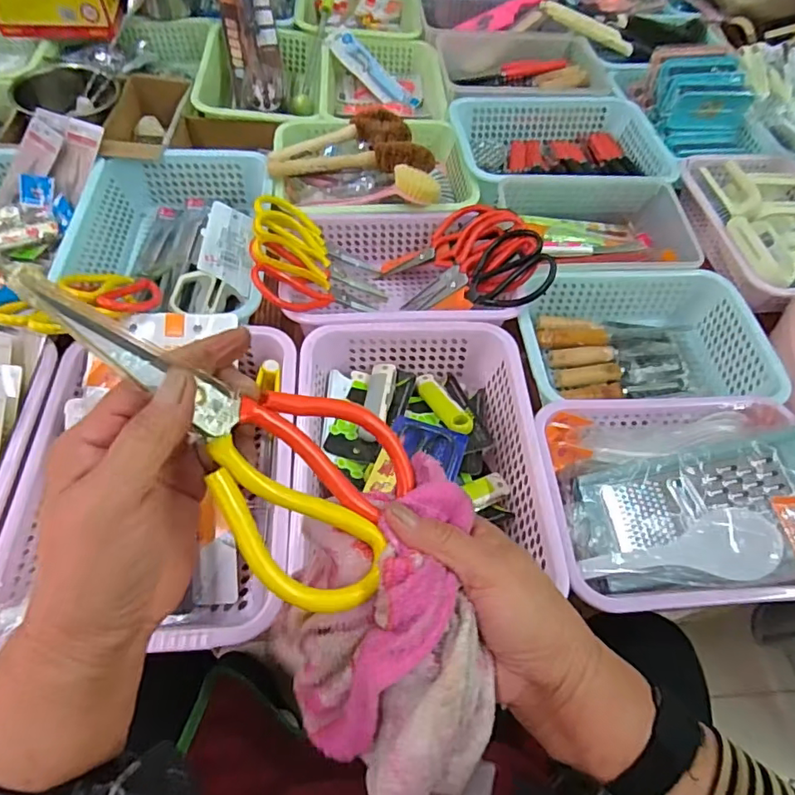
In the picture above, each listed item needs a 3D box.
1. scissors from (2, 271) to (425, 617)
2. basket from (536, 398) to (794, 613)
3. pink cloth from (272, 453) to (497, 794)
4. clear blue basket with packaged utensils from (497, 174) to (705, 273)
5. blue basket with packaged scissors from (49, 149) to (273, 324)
[{"bbox_3d":[-0.077,0.012,0.256,0.203,0.011,0.102,42,58,-17],"label":"scissors"},{"bbox_3d":[0.307,0.092,0.553,0.303,0.104,0.223,-1,57,-5],"label":"basket"},{"bbox_3d":[-0.007,0.122,0.280,0.109,0.079,0.161,-2,57,-5],"label":"pink cloth"},{"bbox_3d":[0.290,-0.238,0.798,0.272,0.069,0.167,-2,57,-5],"label":"clear blue basket with packaged utensils"},{"bbox_3d":[-0.309,-0.233,0.767,0.239,0.086,0.282,5,57,-1],"label":"blue basket with packaged scissors"}]

